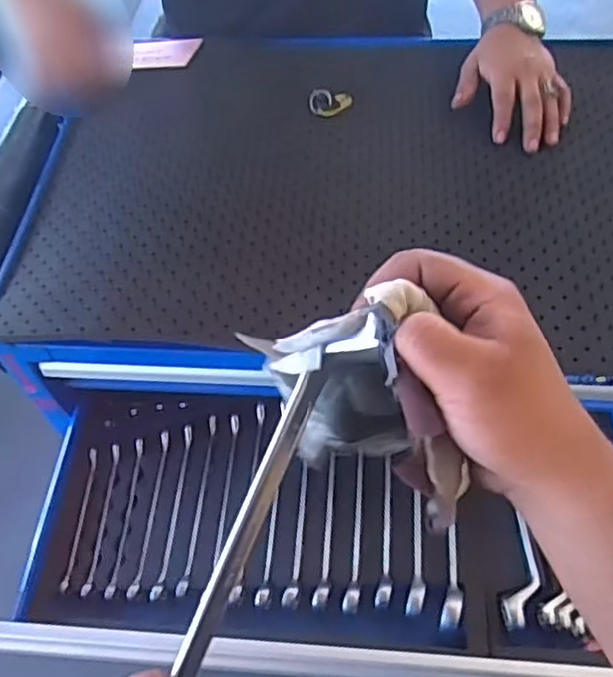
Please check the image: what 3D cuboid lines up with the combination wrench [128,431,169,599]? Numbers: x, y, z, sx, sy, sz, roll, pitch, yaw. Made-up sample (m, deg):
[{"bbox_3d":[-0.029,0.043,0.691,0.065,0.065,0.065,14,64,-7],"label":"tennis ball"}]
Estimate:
[{"bbox_3d":[-0.158,0.174,0.696,0.011,0.009,0.168,3,57,3],"label":"combination wrench"}]

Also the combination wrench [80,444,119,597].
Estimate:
[{"bbox_3d":[-0.206,0.181,0.695,0.010,0.006,0.154,2,57,2],"label":"combination wrench"}]

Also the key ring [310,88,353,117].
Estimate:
[{"bbox_3d":[0.027,-0.268,0.780,0.047,0.007,0.040,7,57,8],"label":"key ring"}]

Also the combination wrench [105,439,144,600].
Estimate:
[{"bbox_3d":[-0.183,0.179,0.696,0.010,0.004,0.162,2,57,2],"label":"combination wrench"}]

